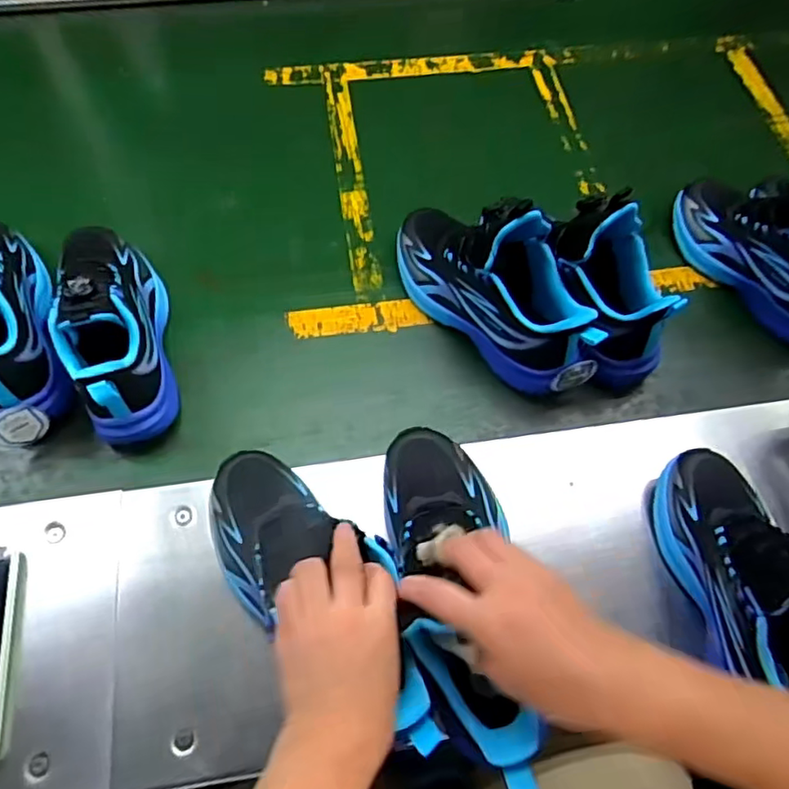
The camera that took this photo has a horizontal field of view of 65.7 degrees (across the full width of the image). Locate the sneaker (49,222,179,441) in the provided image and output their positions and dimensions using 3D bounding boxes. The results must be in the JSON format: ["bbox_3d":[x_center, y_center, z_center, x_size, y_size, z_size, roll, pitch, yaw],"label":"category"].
[{"bbox_3d":[-0.268,-0.080,0.583,0.083,0.110,0.243,-17,64,-12],"label":"sneaker"}]

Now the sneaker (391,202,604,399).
[{"bbox_3d":[0.099,-0.116,0.597,0.094,0.150,0.251,-37,70,-20],"label":"sneaker"}]

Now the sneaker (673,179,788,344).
[{"bbox_3d":[0.404,-0.165,0.626,0.085,0.153,0.217,-21,65,-14],"label":"sneaker"}]

